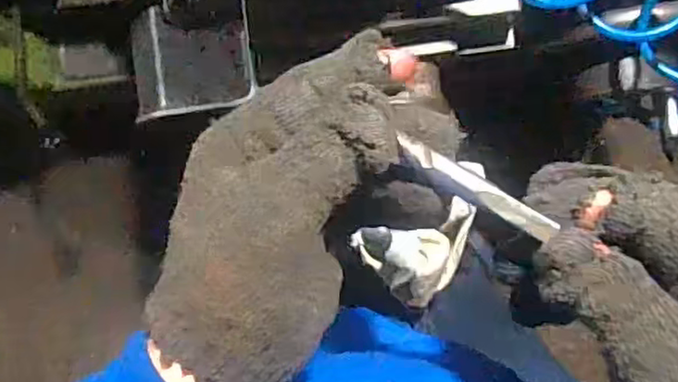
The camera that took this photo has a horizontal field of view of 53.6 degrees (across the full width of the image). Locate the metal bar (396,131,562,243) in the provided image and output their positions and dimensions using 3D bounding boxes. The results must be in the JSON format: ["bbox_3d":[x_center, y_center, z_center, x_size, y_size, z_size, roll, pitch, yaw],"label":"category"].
[{"bbox_3d":[0.056,-0.001,0.276,0.066,0.004,0.011,31,96,9],"label":"metal bar"}]

